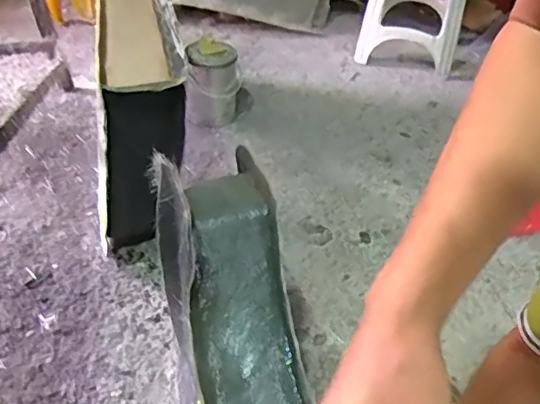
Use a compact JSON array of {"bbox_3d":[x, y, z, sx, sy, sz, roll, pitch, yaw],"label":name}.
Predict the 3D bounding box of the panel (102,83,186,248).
[{"bbox_3d":[-0.267,-0.064,1.212,0.181,0.451,0.024,-24,60,-29],"label":"panel"}]

